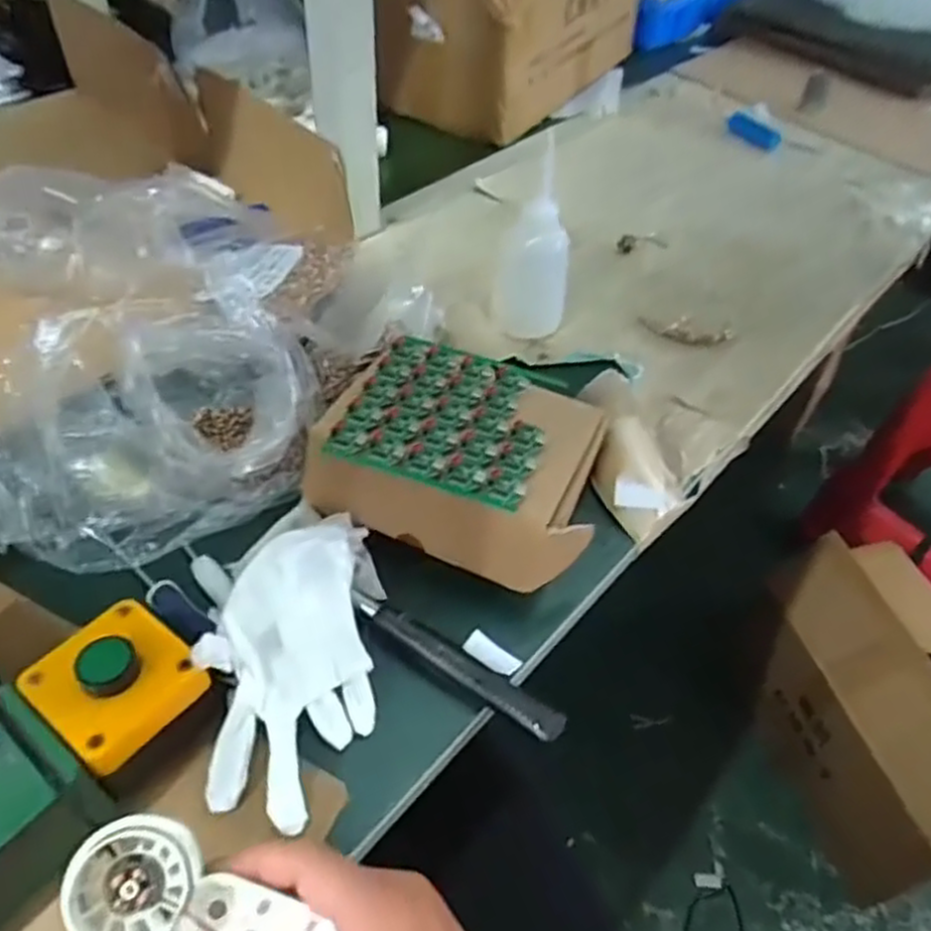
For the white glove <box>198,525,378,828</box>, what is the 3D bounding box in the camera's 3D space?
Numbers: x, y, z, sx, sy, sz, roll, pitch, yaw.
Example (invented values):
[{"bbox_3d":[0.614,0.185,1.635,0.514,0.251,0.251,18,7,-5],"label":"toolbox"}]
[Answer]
[{"bbox_3d":[-0.098,0.113,0.424,0.086,0.035,0.155,3,73,-21],"label":"white glove"}]

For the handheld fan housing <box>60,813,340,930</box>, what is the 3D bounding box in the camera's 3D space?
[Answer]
[{"bbox_3d":[-0.100,0.175,0.292,0.109,0.021,0.044,29,50,-10],"label":"handheld fan housing"}]

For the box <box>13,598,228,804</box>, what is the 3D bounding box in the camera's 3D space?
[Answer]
[{"bbox_3d":[-0.180,0.119,0.393,0.074,0.062,0.071,27,52,20],"label":"box"}]

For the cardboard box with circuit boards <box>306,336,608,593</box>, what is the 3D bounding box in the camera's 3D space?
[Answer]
[{"bbox_3d":[0.002,-0.004,0.504,0.183,0.073,0.142,20,50,15],"label":"cardboard box with circuit boards"}]

